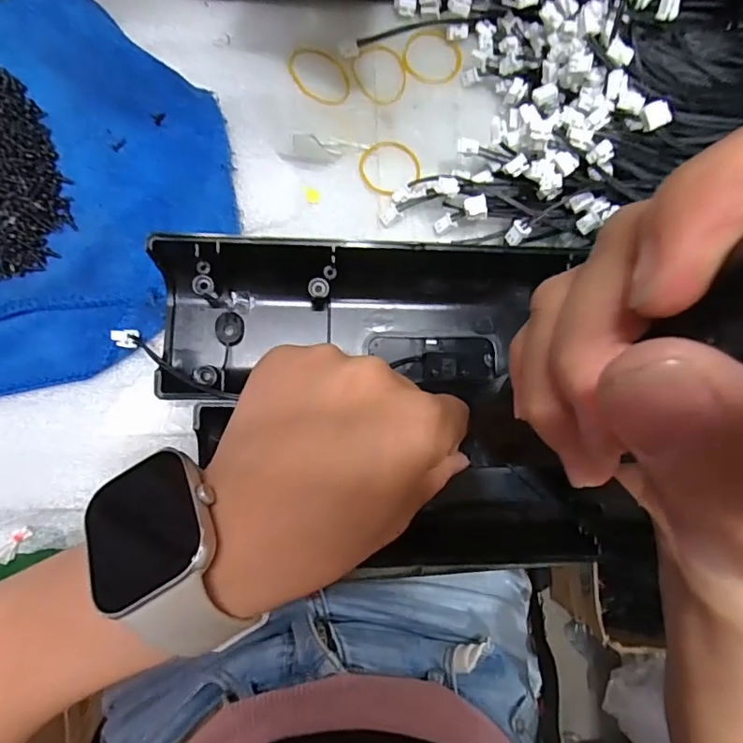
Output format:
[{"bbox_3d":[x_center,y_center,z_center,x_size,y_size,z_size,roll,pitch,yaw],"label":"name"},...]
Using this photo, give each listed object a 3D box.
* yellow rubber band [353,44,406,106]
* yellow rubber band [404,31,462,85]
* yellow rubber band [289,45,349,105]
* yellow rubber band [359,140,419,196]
[{"bbox_3d":[0.004,-0.152,0.267,0.028,0.004,0.031,4,88,-10],"label":"yellow rubber band"},{"bbox_3d":[0.033,-0.163,0.270,0.030,0.004,0.028,0,89,-10],"label":"yellow rubber band"},{"bbox_3d":[-0.026,-0.149,0.264,0.035,0.004,0.025,41,83,-7],"label":"yellow rubber band"},{"bbox_3d":[0.008,-0.104,0.265,0.029,0.004,0.026,-35,95,-9],"label":"yellow rubber band"}]

